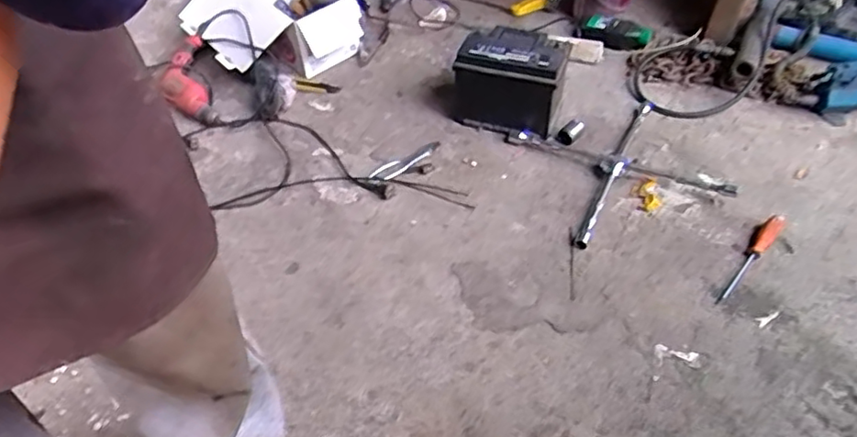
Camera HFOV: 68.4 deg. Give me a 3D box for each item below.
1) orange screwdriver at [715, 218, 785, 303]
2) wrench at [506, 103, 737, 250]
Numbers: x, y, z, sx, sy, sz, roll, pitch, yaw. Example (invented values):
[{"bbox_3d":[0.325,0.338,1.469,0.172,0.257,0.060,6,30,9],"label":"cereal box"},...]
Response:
[{"bbox_3d":[0.639,0.074,1.259,0.037,0.030,0.267,35,57,29],"label":"orange screwdriver"},{"bbox_3d":[0.433,-0.133,1.443,0.399,0.051,0.419,-13,46,-10],"label":"wrench"}]

